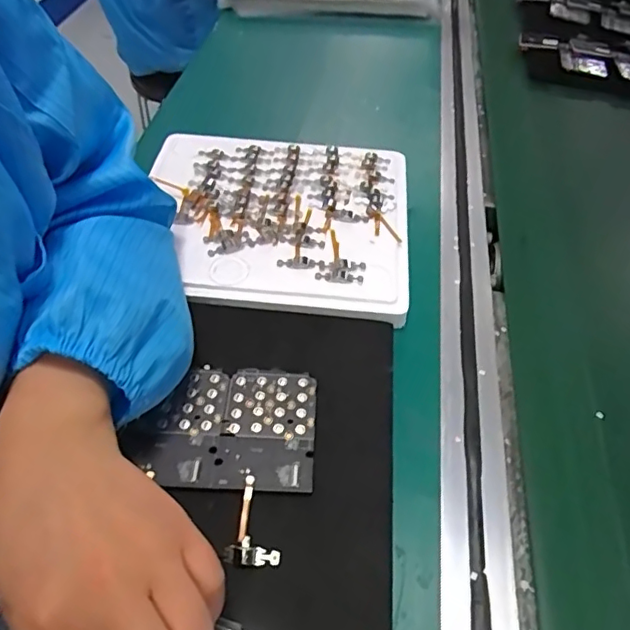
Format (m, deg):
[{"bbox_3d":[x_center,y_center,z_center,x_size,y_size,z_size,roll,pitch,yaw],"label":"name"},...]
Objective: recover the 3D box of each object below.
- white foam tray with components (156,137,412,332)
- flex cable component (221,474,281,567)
[{"bbox_3d":[-0.034,-0.080,0.463,0.215,0.025,0.199,5,50,2],"label":"white foam tray with components"},{"bbox_3d":[-0.029,0.110,0.294,0.028,0.004,0.045,10,50,6],"label":"flex cable component"}]

